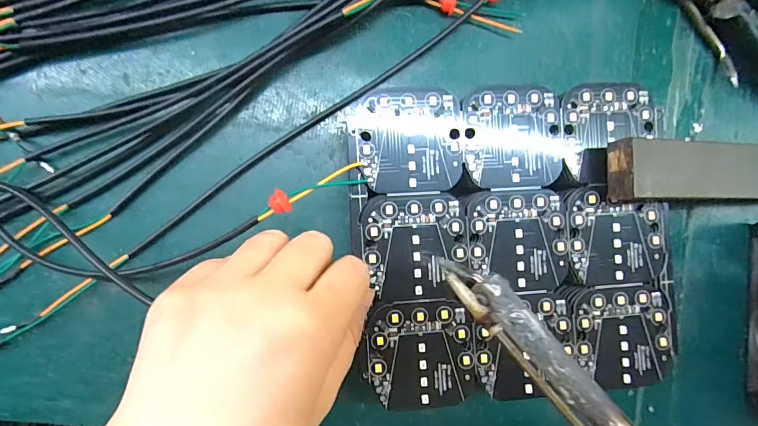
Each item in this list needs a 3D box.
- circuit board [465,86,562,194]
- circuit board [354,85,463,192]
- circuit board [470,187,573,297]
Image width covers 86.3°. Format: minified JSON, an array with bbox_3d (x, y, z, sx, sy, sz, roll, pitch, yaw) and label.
[{"bbox_3d":[0.070,-0.039,0.209,0.052,0.004,0.053,-4,91,-5],"label":"circuit board"},{"bbox_3d":[0.016,-0.037,0.205,0.053,0.004,0.052,-3,91,-5],"label":"circuit board"},{"bbox_3d":[0.073,0.015,0.209,0.053,0.004,0.051,-2,91,-5],"label":"circuit board"}]

